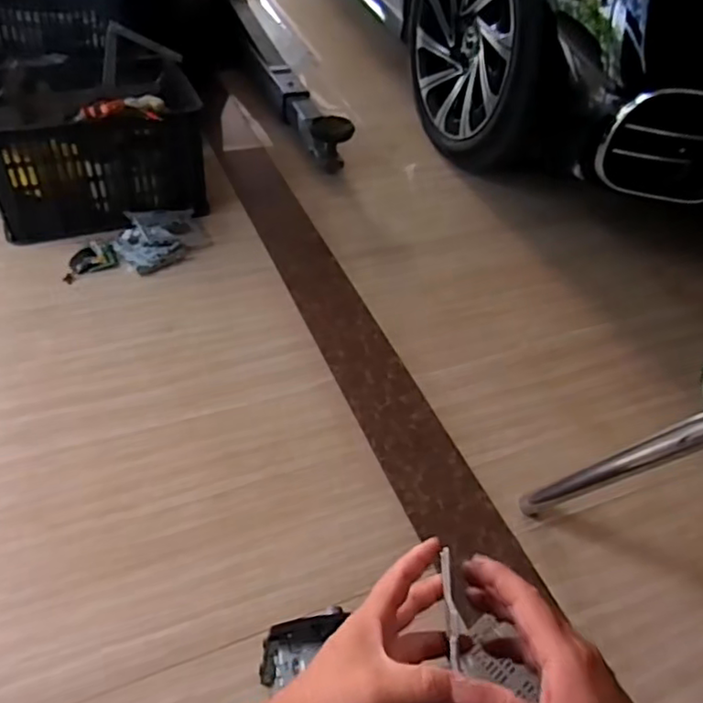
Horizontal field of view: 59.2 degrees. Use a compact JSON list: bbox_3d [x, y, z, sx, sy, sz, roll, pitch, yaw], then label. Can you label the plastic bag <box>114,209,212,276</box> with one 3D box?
[{"bbox_3d":[-0.455,-0.273,1.491,0.219,0.042,0.217,-10,47,-15],"label":"plastic bag"}]

